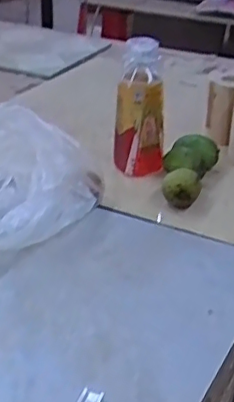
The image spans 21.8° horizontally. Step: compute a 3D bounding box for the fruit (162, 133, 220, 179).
[{"bbox_3d":[0.110,-0.065,0.899,0.079,0.054,0.072,7,29,8],"label":"fruit"}]

